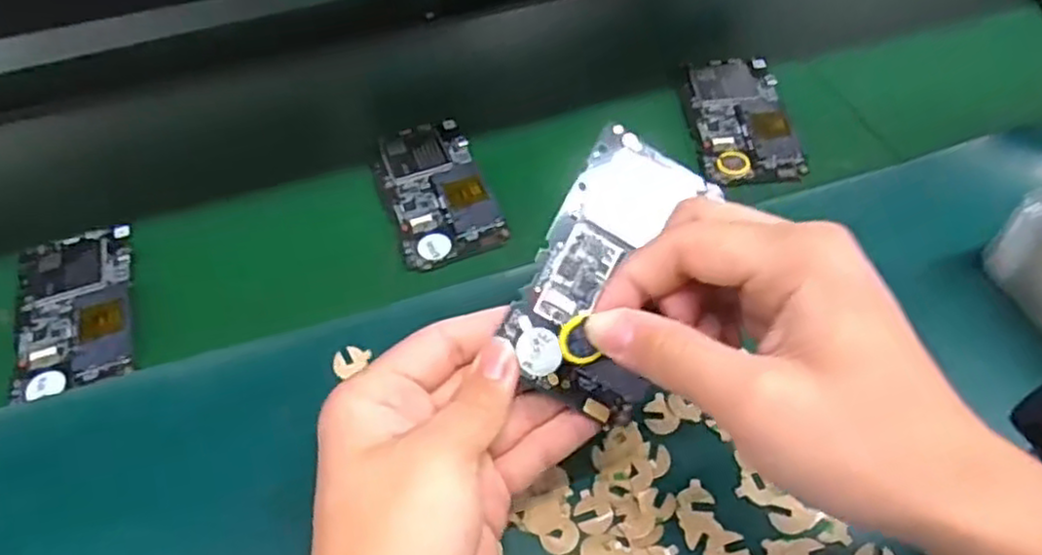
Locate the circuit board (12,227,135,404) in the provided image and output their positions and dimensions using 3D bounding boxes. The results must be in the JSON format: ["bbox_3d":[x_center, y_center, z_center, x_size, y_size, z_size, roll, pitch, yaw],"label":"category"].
[{"bbox_3d":[-0.265,0.016,0.426,0.064,0.010,0.116,-17,54,-10],"label":"circuit board"}]

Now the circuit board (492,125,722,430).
[{"bbox_3d":[0.040,-0.005,0.313,0.062,0.005,0.123,28,71,-5],"label":"circuit board"}]

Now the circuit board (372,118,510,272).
[{"bbox_3d":[-0.056,-0.058,0.469,0.063,0.007,0.118,-17,54,-10],"label":"circuit board"}]

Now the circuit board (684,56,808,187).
[{"bbox_3d":[0.149,-0.111,0.493,0.063,0.008,0.123,-3,53,0],"label":"circuit board"}]

